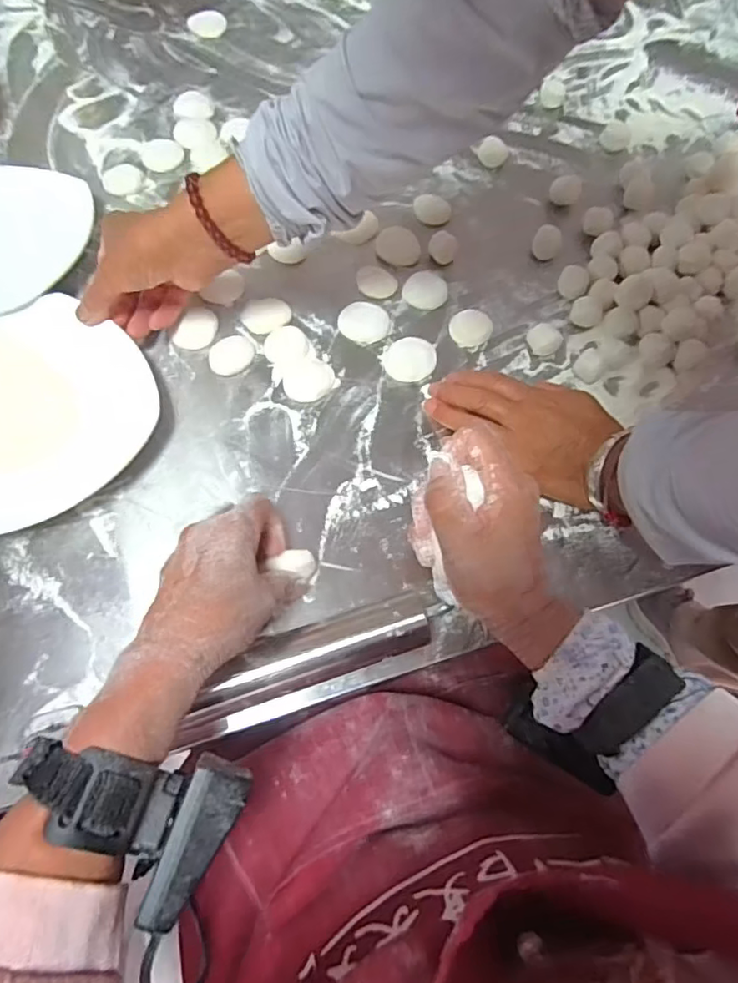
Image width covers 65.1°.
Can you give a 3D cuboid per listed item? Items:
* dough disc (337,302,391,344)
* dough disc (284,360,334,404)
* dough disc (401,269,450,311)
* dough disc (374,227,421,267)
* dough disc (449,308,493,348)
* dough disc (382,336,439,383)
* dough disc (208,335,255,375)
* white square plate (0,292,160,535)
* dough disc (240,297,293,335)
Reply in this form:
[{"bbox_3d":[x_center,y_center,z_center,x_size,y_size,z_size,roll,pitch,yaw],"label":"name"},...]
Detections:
[{"bbox_3d":[-0.004,-0.146,0.496,0.044,0.004,0.039,37,70,12],"label":"dough disc"},{"bbox_3d":[-0.048,-0.089,0.468,0.041,0.006,0.035,-19,69,-11],"label":"dough disc"},{"bbox_3d":[0.050,-0.178,0.512,0.039,0.005,0.040,1,67,-2],"label":"dough disc"},{"bbox_3d":[0.028,-0.226,0.534,0.041,0.008,0.036,33,69,11],"label":"dough disc"},{"bbox_3d":[0.088,-0.141,0.498,0.036,0.007,0.036,1,67,-2],"label":"dough disc"},{"bbox_3d":[0.034,-0.111,0.481,0.043,0.007,0.042,1,67,-2],"label":"dough disc"},{"bbox_3d":[-0.113,-0.113,0.475,0.037,0.004,0.034,1,67,-2],"label":"dough disc"},{"bbox_3d":[-0.257,-0.061,0.435,0.177,0.030,0.165,-36,73,-16],"label":"white square plate"},{"bbox_3d":[-0.087,-0.151,0.491,0.039,0.005,0.039,1,67,-2],"label":"dough disc"}]

